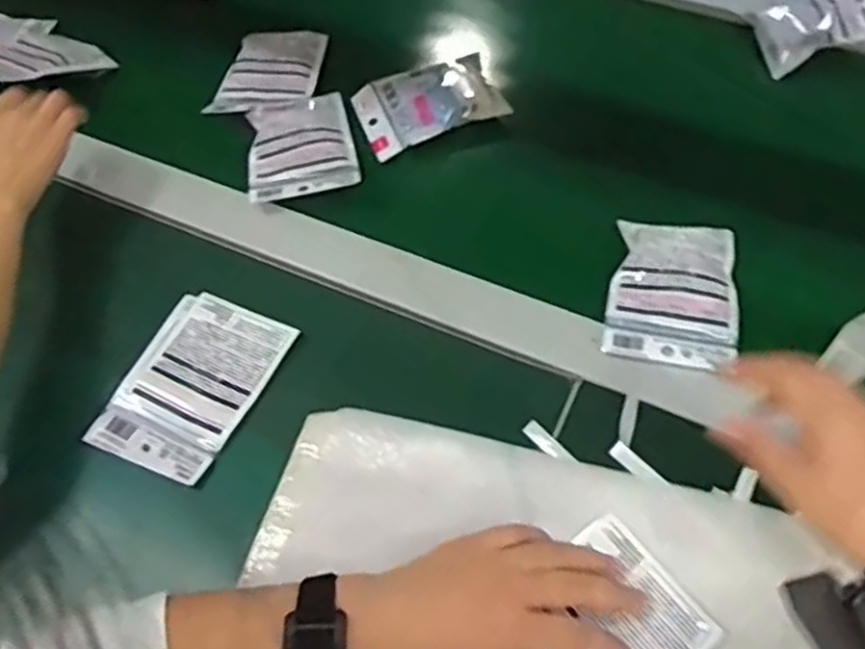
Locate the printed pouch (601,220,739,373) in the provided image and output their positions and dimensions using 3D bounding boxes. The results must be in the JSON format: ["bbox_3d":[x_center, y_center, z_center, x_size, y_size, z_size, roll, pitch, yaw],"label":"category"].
[{"bbox_3d":[0.188,-0.027,0.598,0.094,0.021,0.124,8,55,9],"label":"printed pouch"}]

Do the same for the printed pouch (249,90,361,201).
[{"bbox_3d":[-0.121,-0.164,0.698,0.096,0.014,0.114,-12,54,-6],"label":"printed pouch"}]

